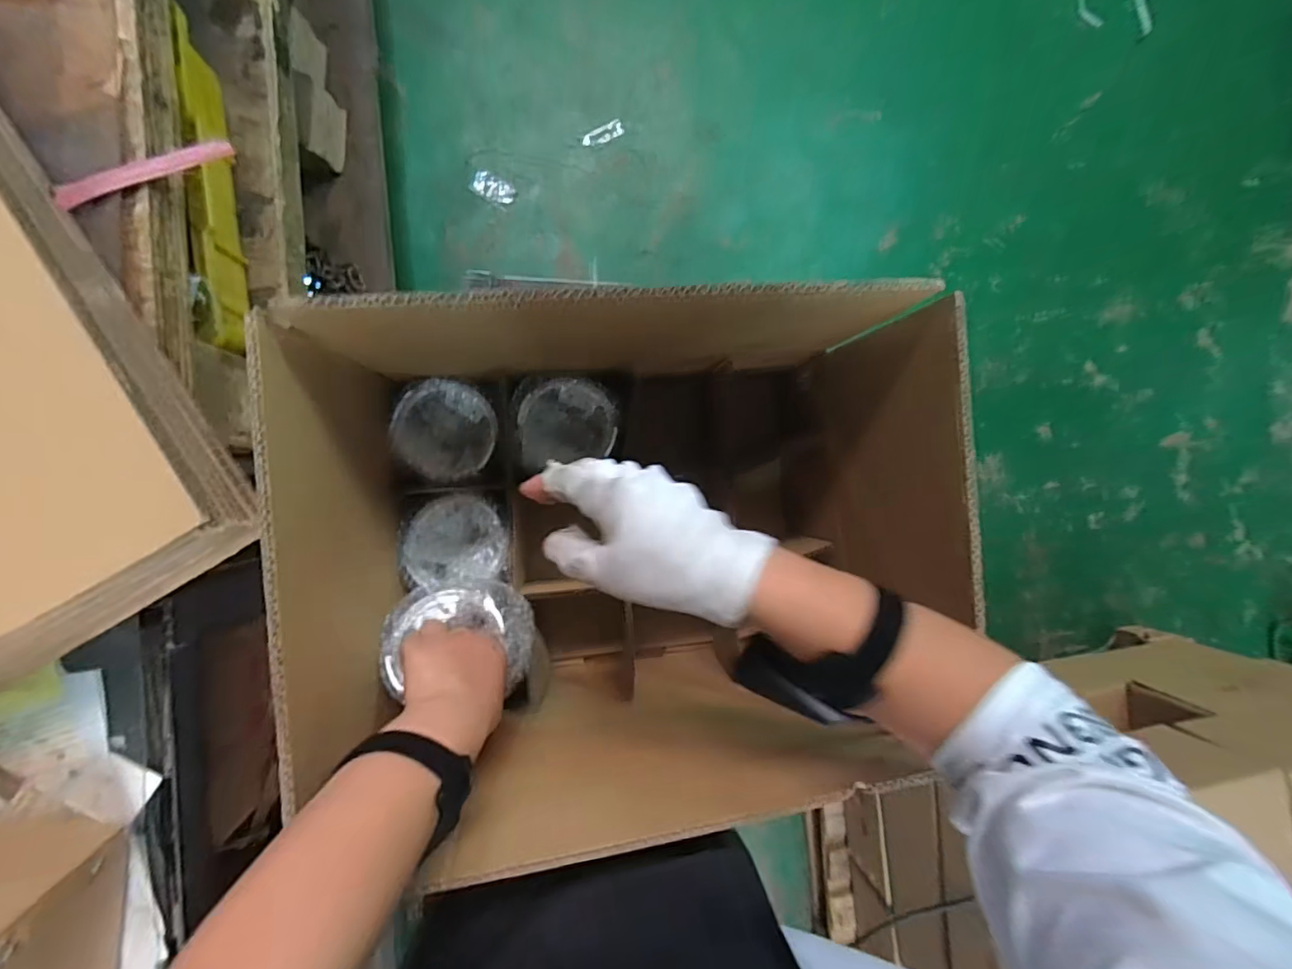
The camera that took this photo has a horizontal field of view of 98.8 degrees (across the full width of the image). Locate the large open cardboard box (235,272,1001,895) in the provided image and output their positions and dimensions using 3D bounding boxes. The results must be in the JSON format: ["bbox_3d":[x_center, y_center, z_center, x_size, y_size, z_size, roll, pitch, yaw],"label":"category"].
[{"bbox_3d":[-0.015,0.053,0.516,0.459,0.312,0.364,-5,91,-9],"label":"large open cardboard box"}]

